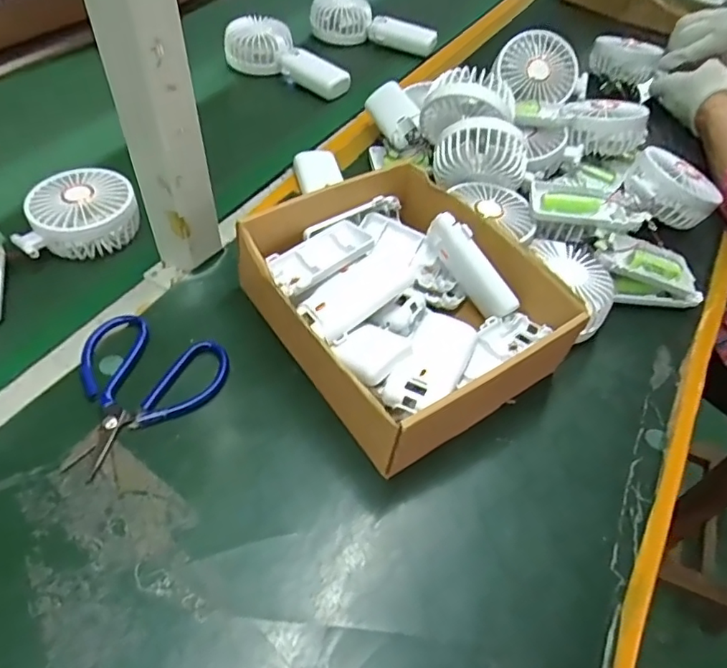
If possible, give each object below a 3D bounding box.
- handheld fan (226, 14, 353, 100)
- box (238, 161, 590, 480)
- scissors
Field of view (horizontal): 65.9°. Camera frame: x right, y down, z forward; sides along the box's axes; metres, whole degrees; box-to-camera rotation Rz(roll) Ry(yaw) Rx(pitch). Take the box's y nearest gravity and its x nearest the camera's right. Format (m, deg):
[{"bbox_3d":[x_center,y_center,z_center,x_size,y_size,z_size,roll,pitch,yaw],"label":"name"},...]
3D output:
[{"bbox_3d":[-0.095,-0.343,0.700,0.077,0.043,0.159,-36,60,-29],"label":"handheld fan"},{"bbox_3d":[0.019,-0.031,0.435,0.183,0.070,0.232,-28,59,-25],"label":"box"},{"bbox_3d":[-0.160,0.043,0.389,0.101,0.014,0.117,15,51,7],"label":"scissors"}]

